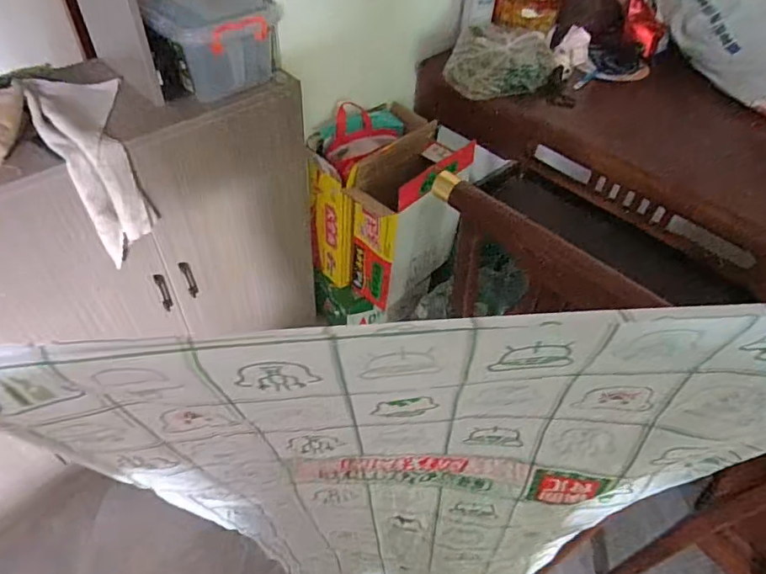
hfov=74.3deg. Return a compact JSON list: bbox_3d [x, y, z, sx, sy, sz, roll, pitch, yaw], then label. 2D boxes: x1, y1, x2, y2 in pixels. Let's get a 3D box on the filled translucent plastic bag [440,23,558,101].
[{"bbox_3d":[0.307,-0.579,1.312,0.264,0.125,0.174,16,49,8],"label":"filled translucent plastic bag"}]

